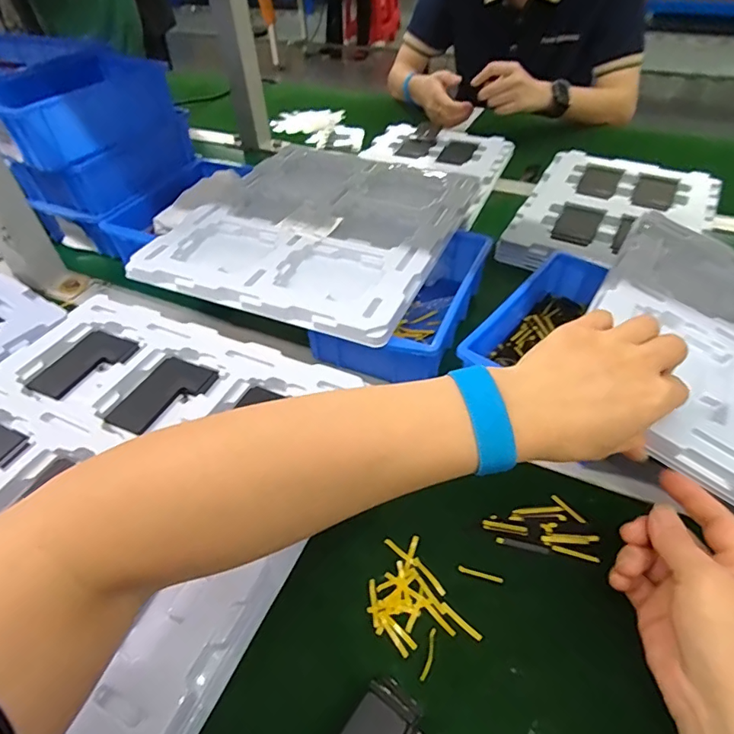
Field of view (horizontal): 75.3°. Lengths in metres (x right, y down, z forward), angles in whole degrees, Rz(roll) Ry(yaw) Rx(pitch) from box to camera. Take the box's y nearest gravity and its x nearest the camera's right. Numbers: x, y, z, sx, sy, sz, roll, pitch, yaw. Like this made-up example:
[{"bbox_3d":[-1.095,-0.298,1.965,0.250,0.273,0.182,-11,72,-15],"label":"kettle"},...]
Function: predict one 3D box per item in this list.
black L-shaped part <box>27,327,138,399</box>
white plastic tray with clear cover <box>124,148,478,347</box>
[{"bbox_3d":[-0.258,-0.002,0.436,0.062,0.004,0.082,17,50,18],"label":"black L-shaped part"},{"bbox_3d":[-0.049,-0.156,0.539,0.280,0.038,0.323,17,50,18],"label":"white plastic tray with clear cover"}]

